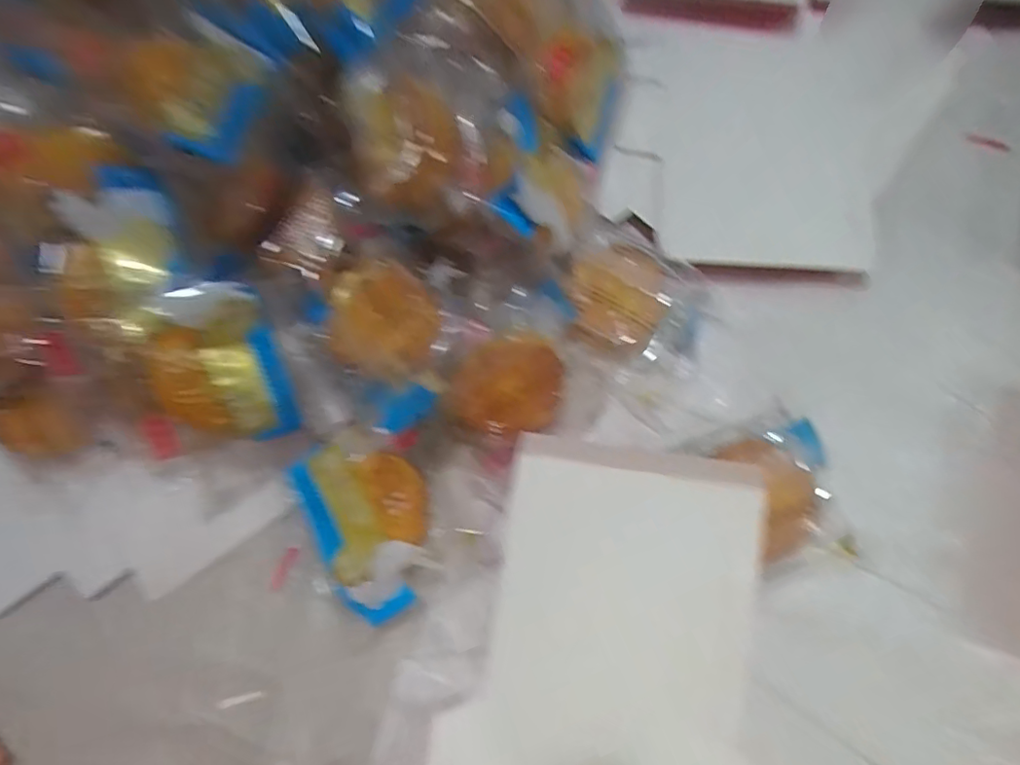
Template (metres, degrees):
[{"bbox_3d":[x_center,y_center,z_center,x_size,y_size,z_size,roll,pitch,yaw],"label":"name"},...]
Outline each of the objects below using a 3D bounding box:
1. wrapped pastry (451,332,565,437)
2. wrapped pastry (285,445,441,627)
[{"bbox_3d":[-0.001,-0.001,0.318,0.060,0.026,0.054,-6,106,1],"label":"wrapped pastry"},{"bbox_3d":[-0.076,0.078,0.316,0.063,0.039,0.100,-31,70,-3],"label":"wrapped pastry"}]

